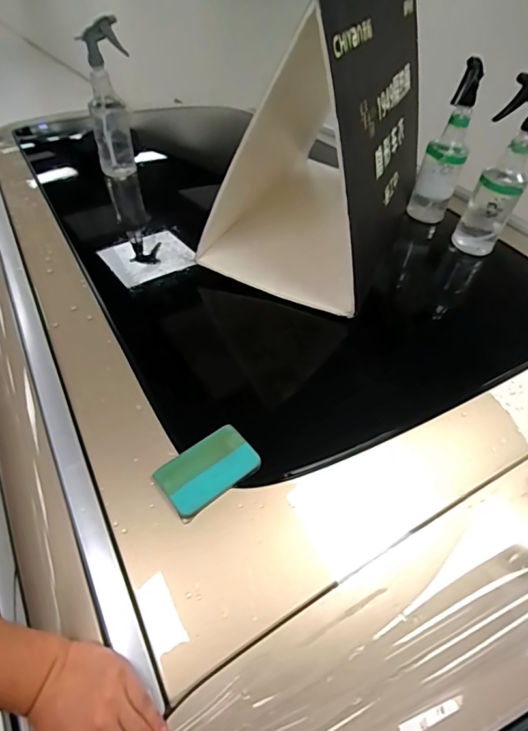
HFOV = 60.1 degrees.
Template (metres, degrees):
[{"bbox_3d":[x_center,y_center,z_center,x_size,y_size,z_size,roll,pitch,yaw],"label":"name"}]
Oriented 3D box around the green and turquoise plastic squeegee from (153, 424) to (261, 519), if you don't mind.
[{"bbox_3d":[-0.068,0.129,0.567,0.118,0.018,0.073,-30,53,-30],"label":"green and turquoise plastic squeegee"}]

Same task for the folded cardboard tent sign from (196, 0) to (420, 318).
[{"bbox_3d":[0.141,-0.453,0.867,0.290,0.417,0.608,18,46,15],"label":"folded cardboard tent sign"}]

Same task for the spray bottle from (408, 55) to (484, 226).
[{"bbox_3d":[0.390,-0.459,0.982,0.090,0.305,0.076,16,45,13],"label":"spray bottle"}]

